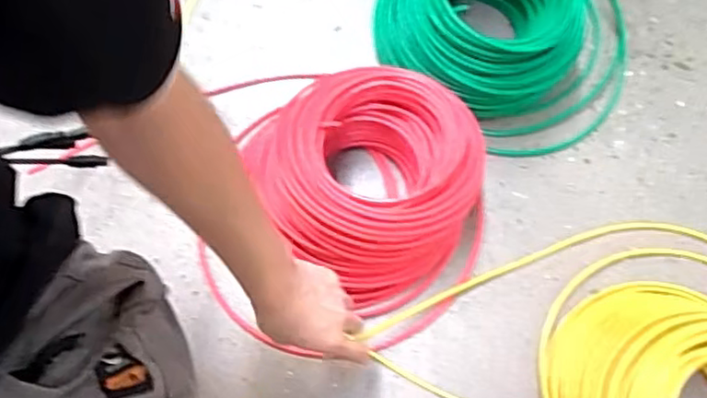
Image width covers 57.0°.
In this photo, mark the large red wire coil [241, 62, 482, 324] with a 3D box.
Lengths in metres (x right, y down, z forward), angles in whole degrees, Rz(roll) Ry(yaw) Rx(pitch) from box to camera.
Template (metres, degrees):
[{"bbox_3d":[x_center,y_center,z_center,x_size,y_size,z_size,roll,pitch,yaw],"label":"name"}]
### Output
[{"bbox_3d":[0.030,-0.025,0.790,0.234,0.129,0.234,-1,69,3],"label":"large red wire coil"}]

